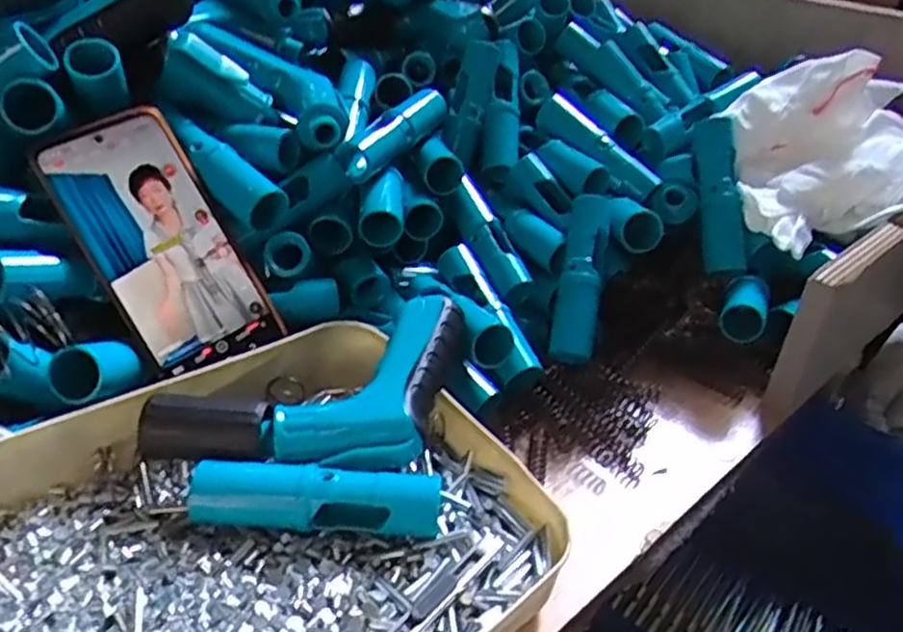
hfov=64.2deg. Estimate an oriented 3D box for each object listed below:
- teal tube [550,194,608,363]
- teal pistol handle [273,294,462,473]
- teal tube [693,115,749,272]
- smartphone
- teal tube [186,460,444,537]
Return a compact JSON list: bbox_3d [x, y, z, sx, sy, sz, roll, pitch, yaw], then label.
[{"bbox_3d":[0.091,-0.028,0.501,0.028,0.022,0.121,8,78,7],"label":"teal tube"},{"bbox_3d":[-0.031,0.039,0.391,0.063,0.028,0.128,24,53,28],"label":"teal pistol handle"},{"bbox_3d":[0.202,-0.093,0.543,0.026,0.121,0.034,-3,-6,-9],"label":"teal tube"},{"bbox_3d":[-0.167,-0.042,0.420,0.076,0.151,0.004,-33,5,-26],"label":"smartphone"},{"bbox_3d":[-0.065,0.089,0.354,0.119,0.033,0.027,3,34,0],"label":"teal tube"}]

